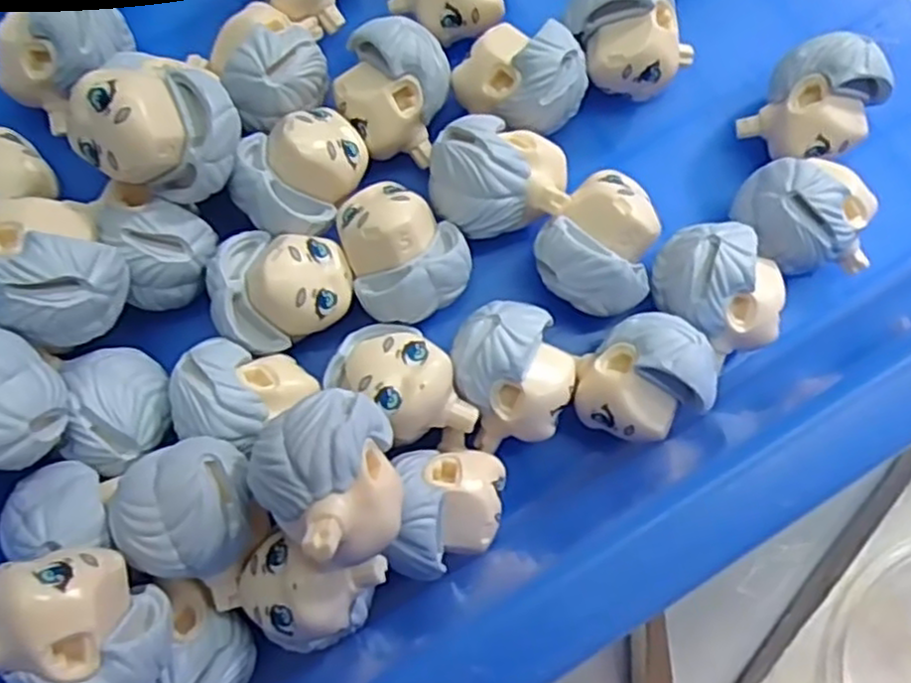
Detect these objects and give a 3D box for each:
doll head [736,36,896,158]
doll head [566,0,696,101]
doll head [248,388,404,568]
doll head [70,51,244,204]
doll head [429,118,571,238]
[{"bbox_3d":[0.077,-0.050,0.158,0.023,0.024,0.022,0,79,0],"label":"doll head"},{"bbox_3d":[0.038,-0.065,0.160,0.022,0.024,0.024,0,79,0],"label":"doll head"},{"bbox_3d":[-0.019,0.021,0.119,0.025,0.023,0.022,37,81,6],"label":"doll head"},{"bbox_3d":[-0.054,-0.038,0.134,0.024,0.021,0.022,2,79,0],"label":"doll head"},{"bbox_3d":[0.009,-0.034,0.151,0.027,0.019,0.021,-6,79,-2],"label":"doll head"}]

